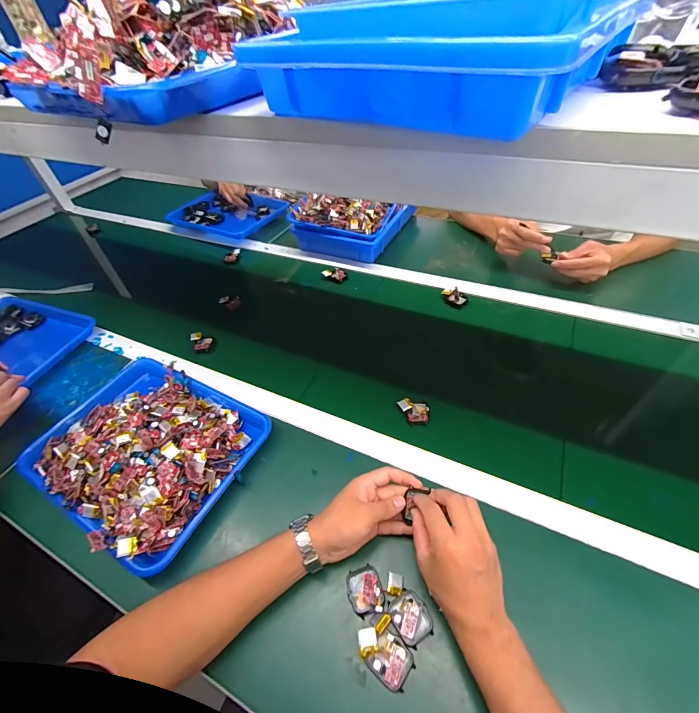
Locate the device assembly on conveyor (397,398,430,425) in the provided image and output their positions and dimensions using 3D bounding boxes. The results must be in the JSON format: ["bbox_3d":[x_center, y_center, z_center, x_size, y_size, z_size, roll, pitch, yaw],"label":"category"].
[{"bbox_3d":[0.104,0.087,0.561,0.049,0.019,0.040,4,48,9],"label":"device assembly on conveyor"}]

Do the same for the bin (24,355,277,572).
[{"bbox_3d":[-0.322,0.127,0.536,0.337,0.060,0.255,20,53,23],"label":"bin"}]

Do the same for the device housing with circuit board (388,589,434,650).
[{"bbox_3d":[0.067,0.289,0.381,0.040,0.010,0.045,-24,50,-16],"label":"device housing with circuit board"}]

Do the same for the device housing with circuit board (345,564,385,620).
[{"bbox_3d":[0.018,0.270,0.400,0.039,0.018,0.048,-16,48,-9],"label":"device housing with circuit board"}]

